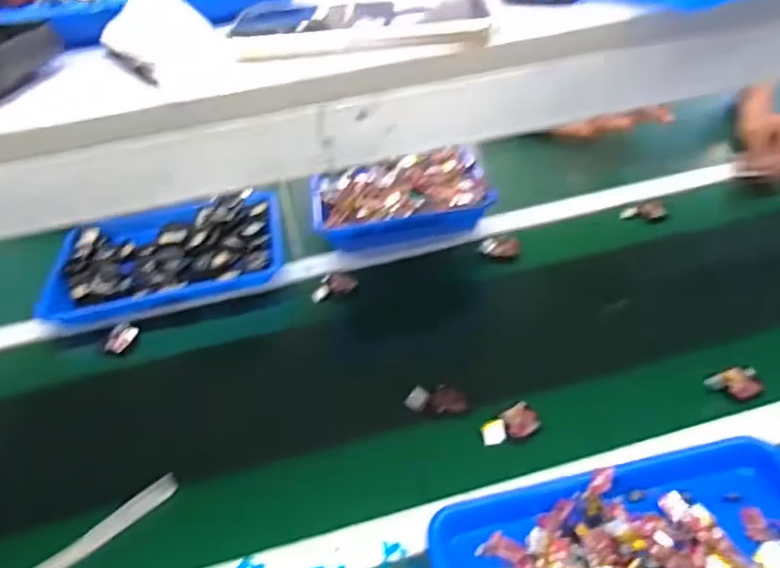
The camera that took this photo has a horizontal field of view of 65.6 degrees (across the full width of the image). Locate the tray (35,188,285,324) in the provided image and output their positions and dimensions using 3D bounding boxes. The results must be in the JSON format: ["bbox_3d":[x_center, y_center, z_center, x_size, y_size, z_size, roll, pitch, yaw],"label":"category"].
[{"bbox_3d":[-0.326,-0.043,0.898,0.328,0.042,0.240,-14,40,-8],"label":"tray"}]

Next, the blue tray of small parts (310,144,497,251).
[{"bbox_3d":[0.011,-0.138,0.882,0.241,0.059,0.211,-7,40,1],"label":"blue tray of small parts"}]

